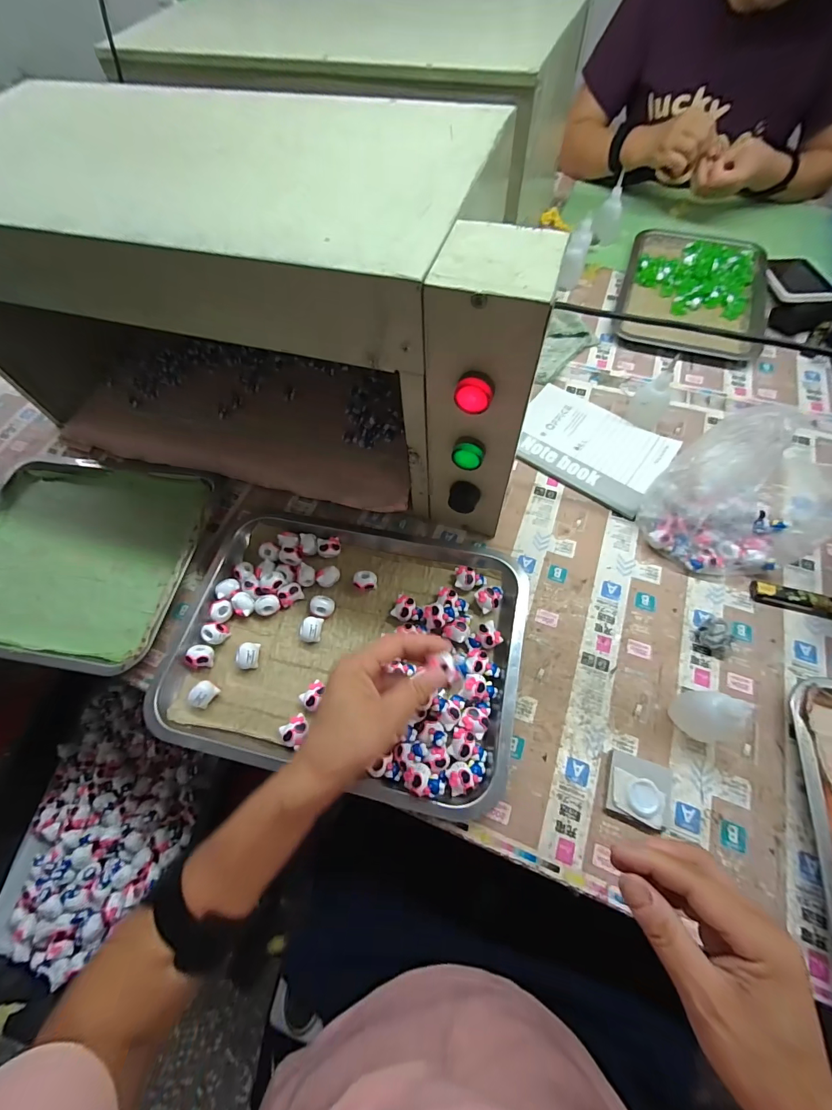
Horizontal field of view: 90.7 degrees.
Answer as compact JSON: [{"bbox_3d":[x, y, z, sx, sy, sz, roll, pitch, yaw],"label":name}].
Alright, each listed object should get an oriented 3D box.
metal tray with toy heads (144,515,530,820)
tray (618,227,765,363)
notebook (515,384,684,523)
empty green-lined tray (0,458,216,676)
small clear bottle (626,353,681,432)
[{"bbox_3d":[-0.069,0.086,0.432,0.349,0.035,0.263,10,63,9],"label":"metal tray with toy heads"},{"bbox_3d":[0.458,-0.448,0.683,0.211,0.039,0.307,16,66,11],"label":"tray"},{"bbox_3d":[0.231,-0.149,0.545,0.191,0.009,0.145,32,68,19],"label":"notebook"},{"bbox_3d":[-0.423,-0.007,0.499,0.325,0.023,0.259,8,64,7],"label":"empty green-lined tray"},{"bbox_3d":[0.306,-0.207,0.522,0.045,0.084,0.032,29,67,18],"label":"small clear bottle"}]

